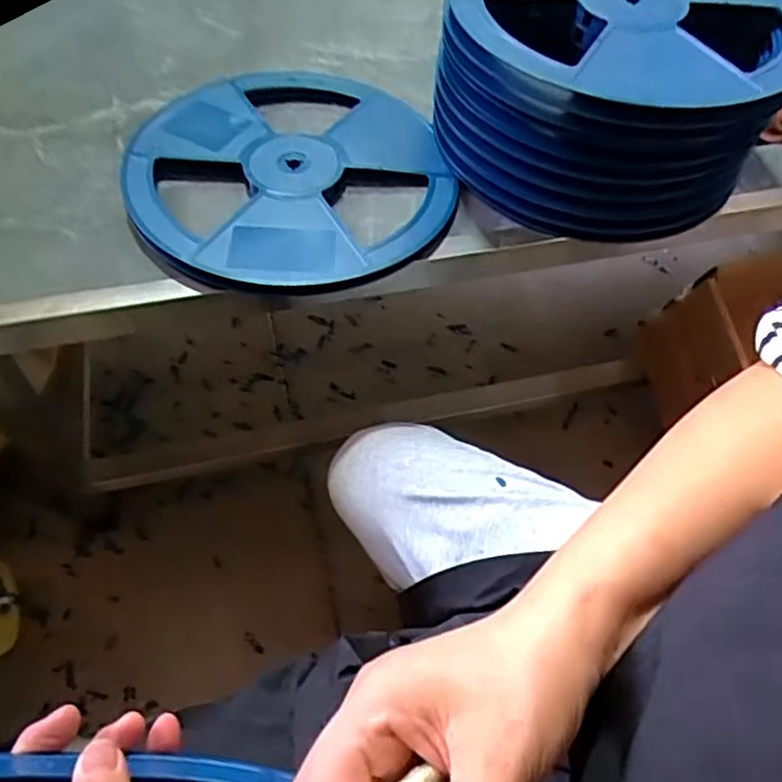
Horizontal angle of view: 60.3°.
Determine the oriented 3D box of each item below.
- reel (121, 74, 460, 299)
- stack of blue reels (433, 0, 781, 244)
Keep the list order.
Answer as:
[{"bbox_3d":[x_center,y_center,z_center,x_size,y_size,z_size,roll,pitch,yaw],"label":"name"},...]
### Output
[{"bbox_3d":[-0.101,-0.217,0.671,0.306,0.024,0.316,1,55,-1],"label":"reel"},{"bbox_3d":[0.214,-0.310,0.667,0.318,0.152,0.309,36,61,21],"label":"stack of blue reels"}]

